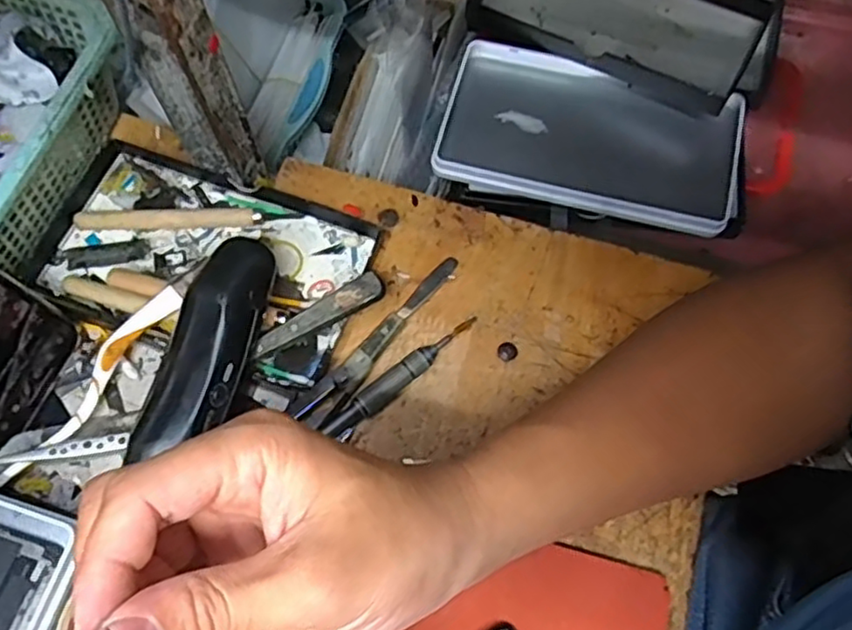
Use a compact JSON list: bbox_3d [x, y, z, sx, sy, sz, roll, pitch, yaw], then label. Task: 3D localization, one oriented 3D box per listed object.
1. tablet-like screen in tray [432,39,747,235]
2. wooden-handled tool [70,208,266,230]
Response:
[{"bbox_3d":[0.103,-0.115,0.431,0.184,0.021,0.101,16,69,5],"label":"tablet-like screen in tray"},{"bbox_3d":[-0.153,-0.057,0.403,0.105,0.008,0.012,0,69,-1],"label":"wooden-handled tool"}]

